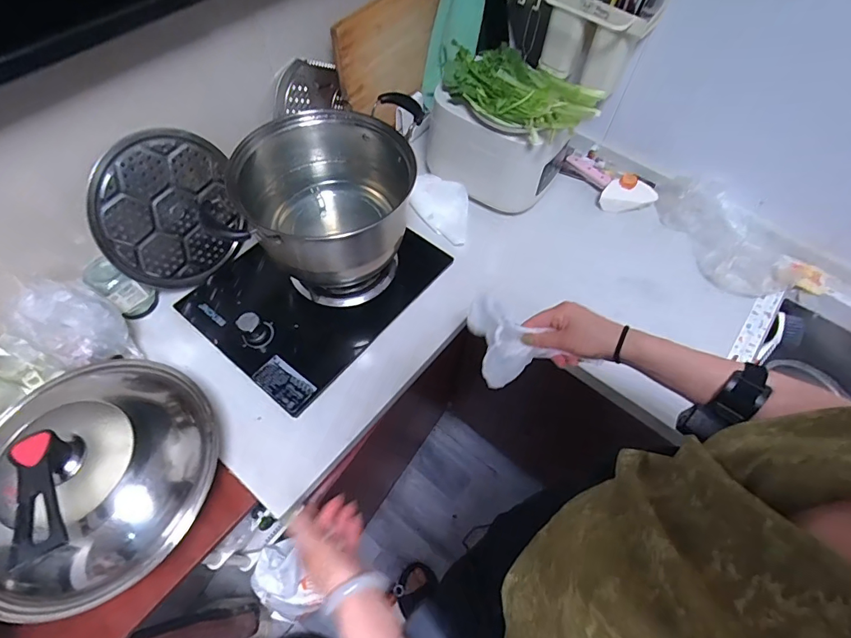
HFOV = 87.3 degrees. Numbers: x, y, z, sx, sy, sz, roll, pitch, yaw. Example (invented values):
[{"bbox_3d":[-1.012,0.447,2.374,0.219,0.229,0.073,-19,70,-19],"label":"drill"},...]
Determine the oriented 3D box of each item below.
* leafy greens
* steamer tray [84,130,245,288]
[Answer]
[{"bbox_3d":[0.174,-0.431,0.830,0.300,0.054,0.156,31,62,15],"label":"leafy greens"},{"bbox_3d":[-0.441,-0.184,0.777,0.024,0.250,0.241,19,39,32],"label":"steamer tray"}]

